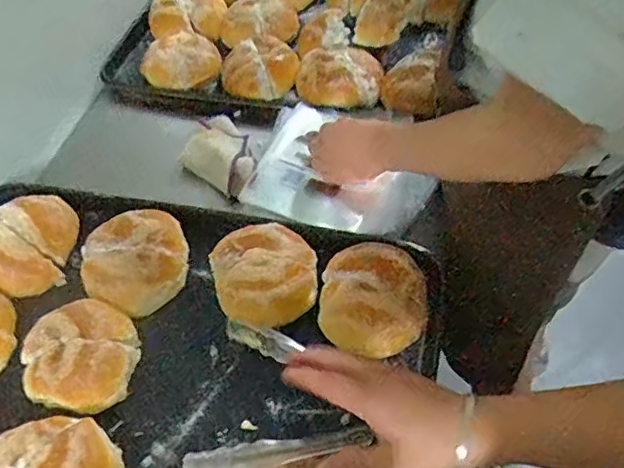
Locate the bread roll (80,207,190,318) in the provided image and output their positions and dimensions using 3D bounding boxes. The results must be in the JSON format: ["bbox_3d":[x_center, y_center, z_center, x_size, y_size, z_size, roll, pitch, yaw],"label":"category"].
[{"bbox_3d":[-0.208,0.038,0.689,0.120,0.072,0.114,-2,54,3],"label":"bread roll"}]

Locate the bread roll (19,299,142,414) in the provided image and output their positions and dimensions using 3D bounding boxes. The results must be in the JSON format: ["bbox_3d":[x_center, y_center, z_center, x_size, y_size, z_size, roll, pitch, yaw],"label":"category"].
[{"bbox_3d":[-0.253,0.129,0.623,0.125,0.060,0.116,-2,54,3],"label":"bread roll"}]

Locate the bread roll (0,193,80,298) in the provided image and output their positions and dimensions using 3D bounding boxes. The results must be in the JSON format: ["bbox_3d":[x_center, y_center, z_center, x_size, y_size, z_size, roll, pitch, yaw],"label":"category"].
[{"bbox_3d":[-0.351,0.011,0.713,0.102,0.052,0.127,3,55,7],"label":"bread roll"}]

